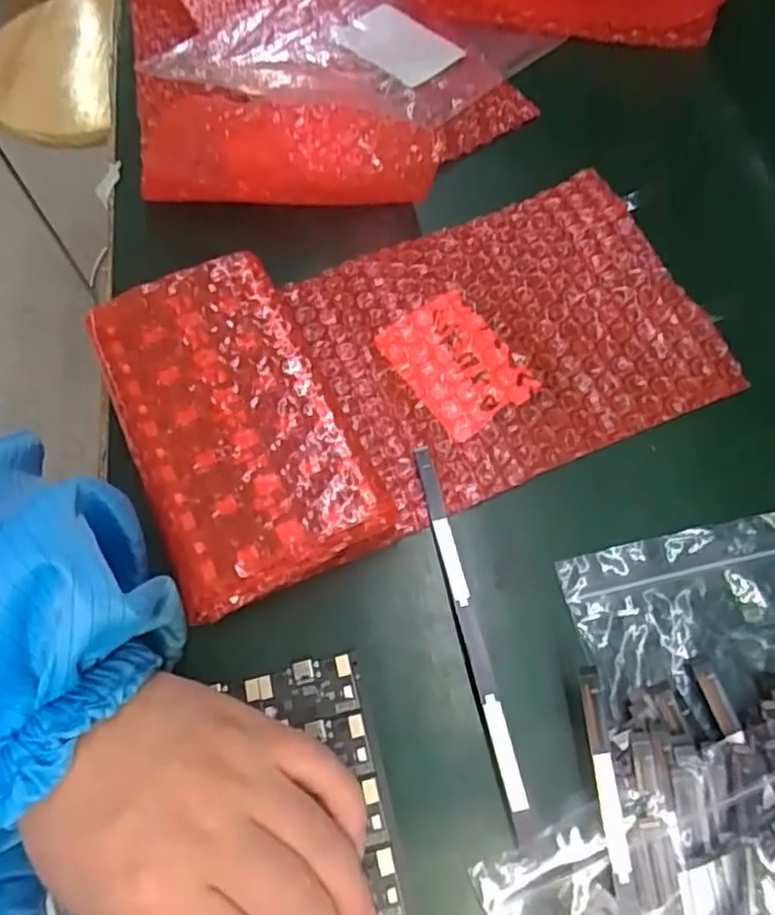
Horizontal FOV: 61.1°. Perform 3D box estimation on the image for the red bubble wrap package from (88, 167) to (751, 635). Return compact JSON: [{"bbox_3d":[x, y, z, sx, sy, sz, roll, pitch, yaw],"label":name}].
[{"bbox_3d":[0.015,-0.045,0.297,0.259,0.029,0.144,-21,67,-8],"label":"red bubble wrap package"}]

